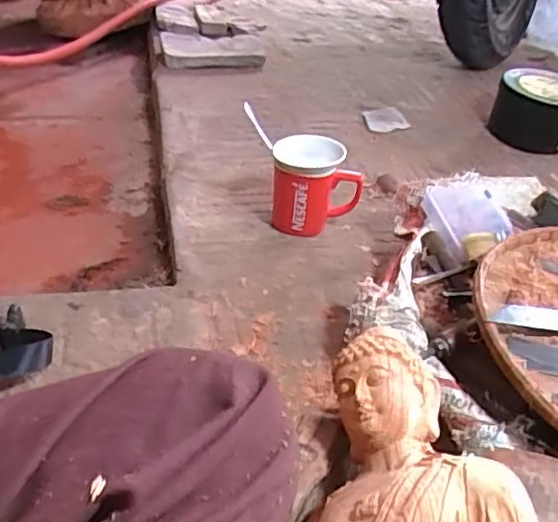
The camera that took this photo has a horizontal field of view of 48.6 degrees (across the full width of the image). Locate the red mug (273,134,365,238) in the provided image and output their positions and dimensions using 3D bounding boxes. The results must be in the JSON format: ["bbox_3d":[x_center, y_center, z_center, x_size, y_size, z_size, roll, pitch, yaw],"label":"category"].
[{"bbox_3d":[0.045,-0.094,0.779,0.110,0.106,0.086,2,36,-6],"label":"red mug"}]

